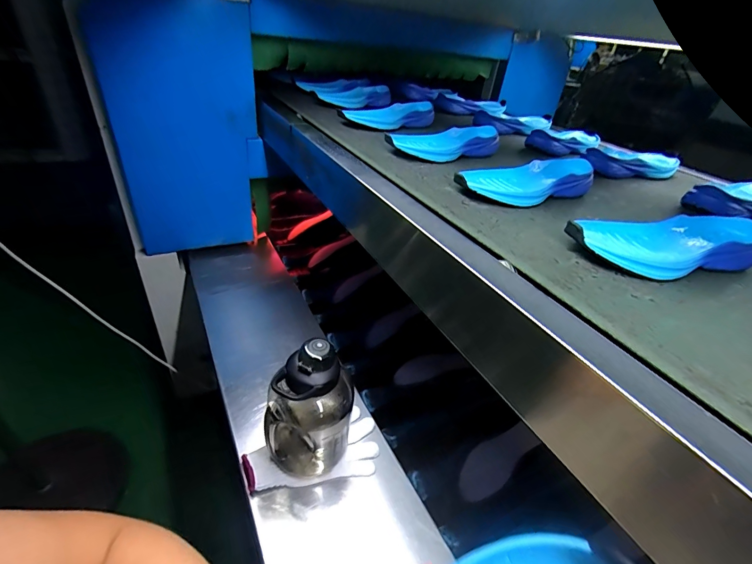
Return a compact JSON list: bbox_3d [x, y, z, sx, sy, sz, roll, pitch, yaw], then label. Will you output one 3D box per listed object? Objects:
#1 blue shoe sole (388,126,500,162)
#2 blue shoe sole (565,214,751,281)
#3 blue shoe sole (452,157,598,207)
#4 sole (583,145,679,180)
[{"bbox_3d":[0.132,-0.267,0.708,0.227,0.039,0.094,-19,43,-32],"label":"blue shoe sole"},{"bbox_3d":[0.340,-0.047,0.439,0.250,0.037,0.096,-3,37,-14],"label":"blue shoe sole"},{"bbox_3d":[0.232,-0.158,0.577,0.241,0.043,0.100,-13,40,-28],"label":"blue shoe sole"},{"bbox_3d":[0.525,-0.237,0.747,0.260,0.039,0.080,-9,37,-22],"label":"sole"}]

